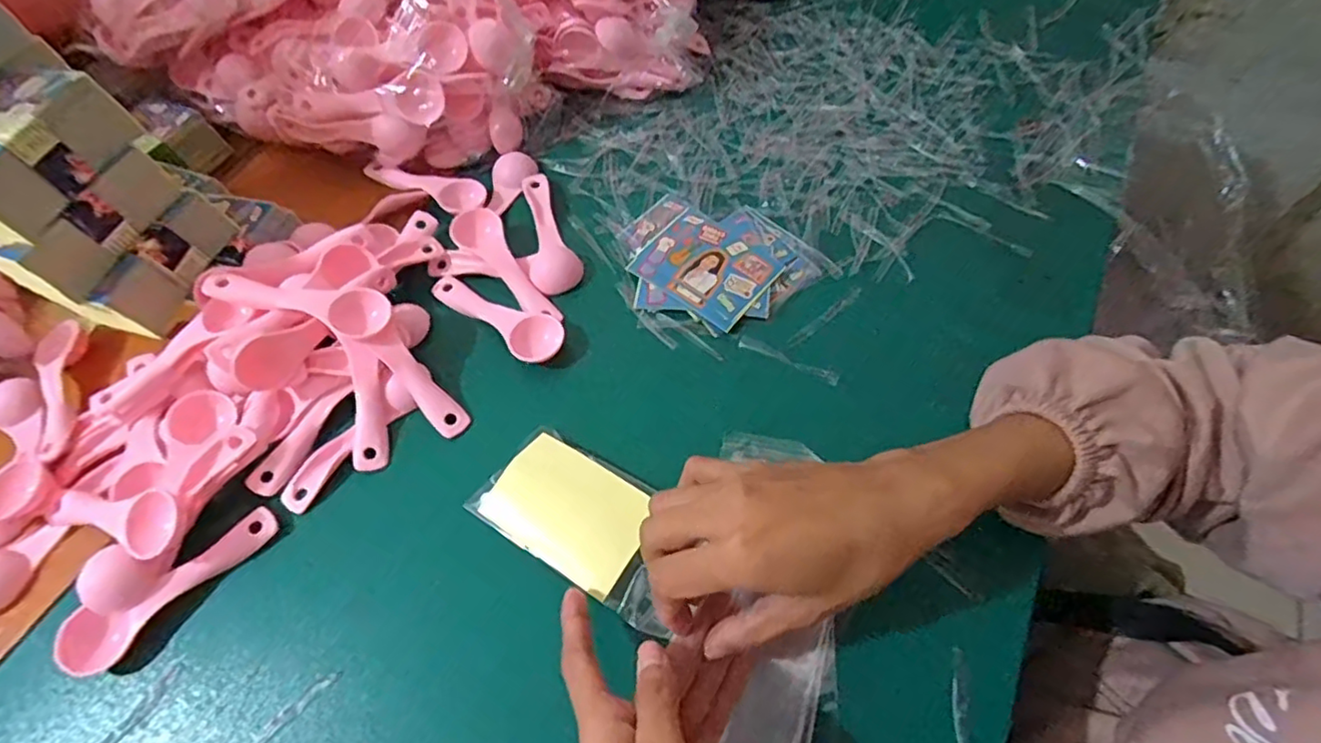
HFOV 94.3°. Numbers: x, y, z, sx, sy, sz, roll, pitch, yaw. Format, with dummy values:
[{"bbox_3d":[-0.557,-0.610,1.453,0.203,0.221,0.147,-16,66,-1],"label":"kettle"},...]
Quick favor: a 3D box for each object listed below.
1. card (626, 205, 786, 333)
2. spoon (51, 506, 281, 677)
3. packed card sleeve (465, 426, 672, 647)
[{"bbox_3d":[0.033,-0.076,0.437,0.091,0.006,0.071,37,71,23],"label":"card"},{"bbox_3d":[-0.273,0.117,0.342,0.032,0.014,0.112,37,68,22],"label":"spoon"},{"bbox_3d":[-0.041,0.082,0.344,0.127,0.005,0.065,27,68,22],"label":"packed card sleeve"}]

